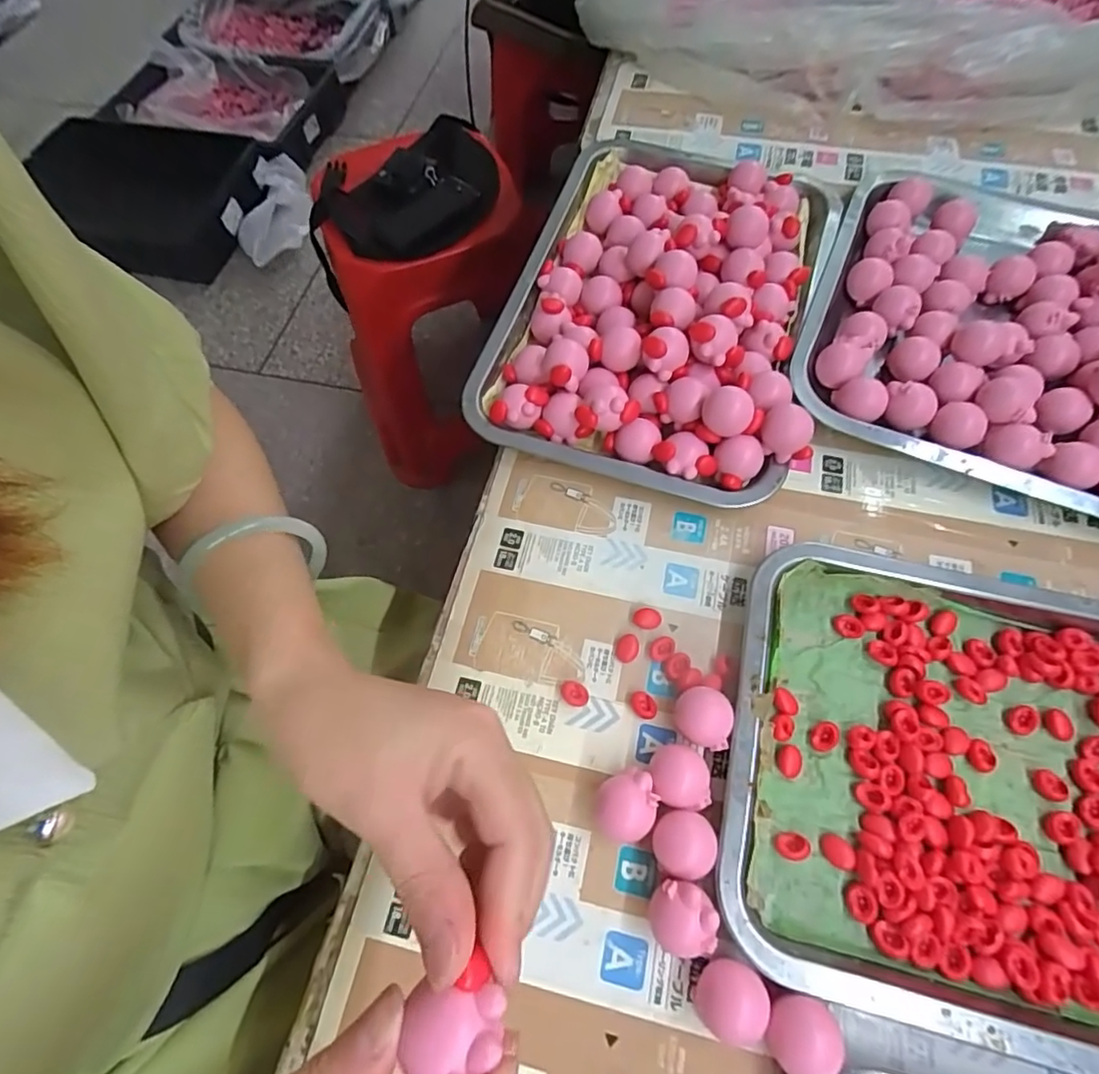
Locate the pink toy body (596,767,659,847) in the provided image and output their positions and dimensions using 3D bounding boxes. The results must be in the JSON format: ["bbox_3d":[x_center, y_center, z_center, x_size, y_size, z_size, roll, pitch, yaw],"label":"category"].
[{"bbox_3d":[0.037,0.131,0.285,0.027,0.025,0.033,15,67,9],"label":"pink toy body"}]

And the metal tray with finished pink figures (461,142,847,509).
[{"bbox_3d":[0.084,-0.180,0.407,0.206,0.038,0.307,16,67,9],"label":"metal tray with finished pink figures"}]

